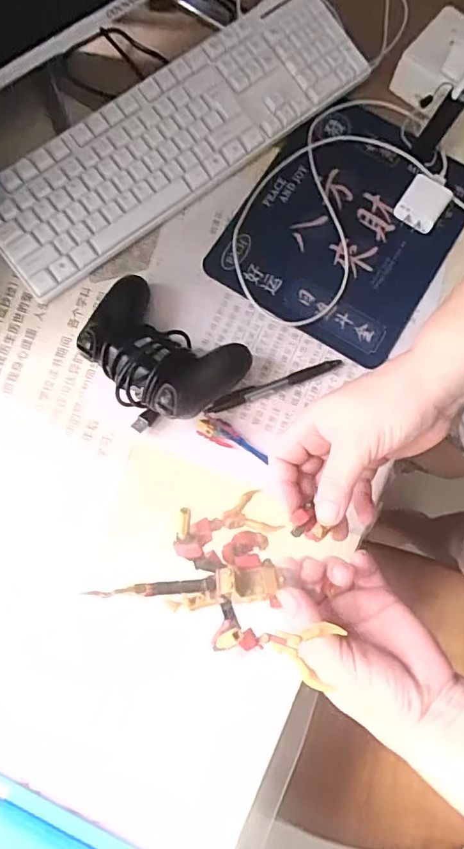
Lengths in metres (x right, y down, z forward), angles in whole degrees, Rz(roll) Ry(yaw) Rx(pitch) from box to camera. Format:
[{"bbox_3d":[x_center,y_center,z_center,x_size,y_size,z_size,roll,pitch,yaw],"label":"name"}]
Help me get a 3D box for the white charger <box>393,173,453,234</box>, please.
[{"bbox_3d":[0.197,-0.229,0.525,0.045,0.020,0.047,33,81,5],"label":"white charger"}]

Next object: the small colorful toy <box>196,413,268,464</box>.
[{"bbox_3d":[0.002,0.012,0.476,0.069,0.018,0.023,25,81,4],"label":"small colorful toy"}]

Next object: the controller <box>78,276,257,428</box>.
[{"bbox_3d":[-0.069,-0.060,0.463,0.148,0.071,0.110,36,82,6],"label":"controller"}]

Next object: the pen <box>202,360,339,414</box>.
[{"bbox_3d":[0.041,-0.038,0.497,0.136,0.011,0.014,-19,80,-4],"label":"pen"}]

